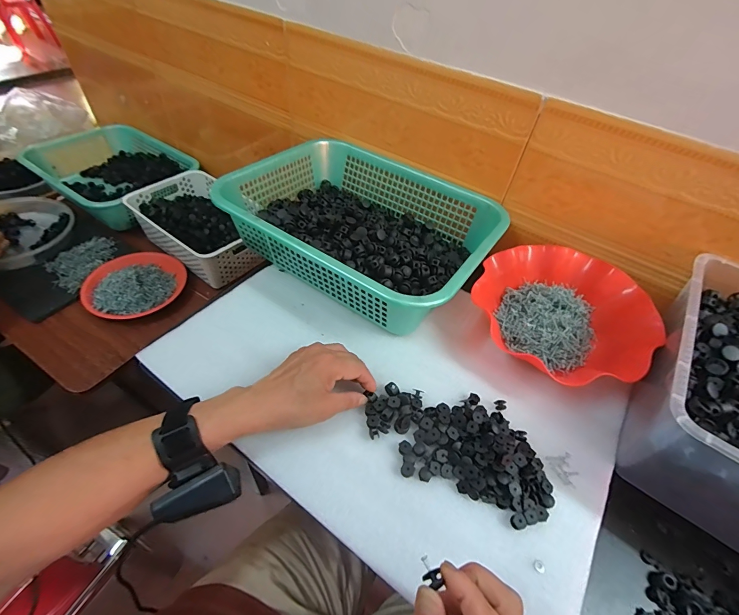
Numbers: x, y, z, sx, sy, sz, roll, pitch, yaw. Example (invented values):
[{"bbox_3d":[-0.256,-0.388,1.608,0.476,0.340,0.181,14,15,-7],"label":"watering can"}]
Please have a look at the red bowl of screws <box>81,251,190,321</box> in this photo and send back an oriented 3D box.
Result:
[{"bbox_3d":[-0.503,-0.063,0.762,0.187,0.055,0.187,3,48,-3],"label":"red bowl of screws"}]

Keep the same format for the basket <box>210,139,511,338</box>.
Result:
[{"bbox_3d":[-0.009,-0.138,0.569,0.383,0.103,0.286,31,55,19],"label":"basket"}]

